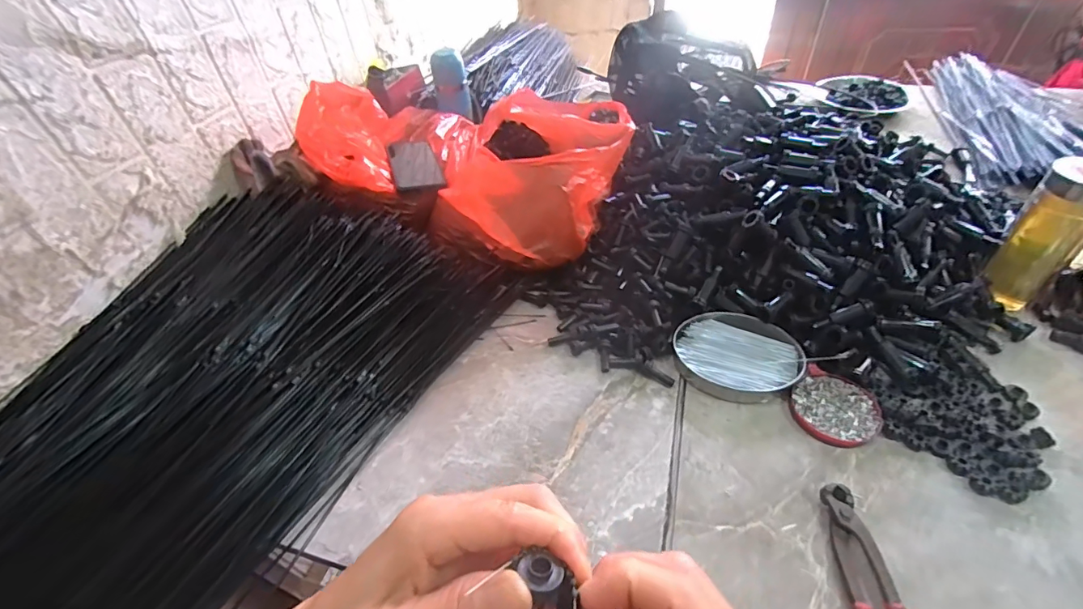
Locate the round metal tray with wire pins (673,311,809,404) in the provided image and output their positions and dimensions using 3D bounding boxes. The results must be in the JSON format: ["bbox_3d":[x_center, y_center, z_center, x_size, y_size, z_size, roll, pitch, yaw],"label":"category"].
[{"bbox_3d":[0.224,0.056,0.532,0.131,0.022,0.113,28,53,30],"label":"round metal tray with wire pins"}]

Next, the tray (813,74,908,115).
[{"bbox_3d":[0.672,-0.452,0.997,0.150,0.031,0.174,-18,45,-13],"label":"tray"}]

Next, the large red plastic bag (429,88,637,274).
[{"bbox_3d":[-0.016,-0.218,0.717,0.283,0.121,0.326,15,48,20],"label":"large red plastic bag"}]

